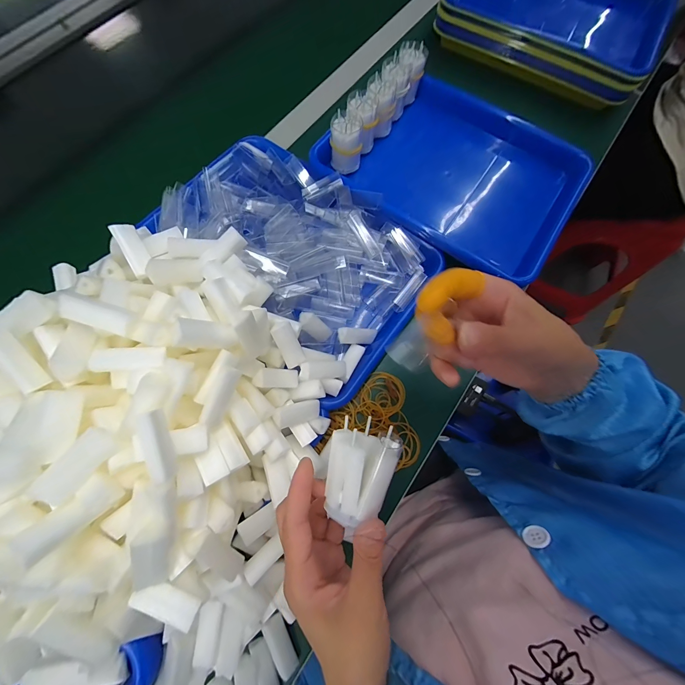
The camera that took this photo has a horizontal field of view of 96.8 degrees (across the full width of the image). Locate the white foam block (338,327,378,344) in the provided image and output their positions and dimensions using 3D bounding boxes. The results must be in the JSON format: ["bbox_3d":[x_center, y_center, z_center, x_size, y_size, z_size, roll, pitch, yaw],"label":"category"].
[{"bbox_3d":[0.018,-0.007,0.351,0.048,0.018,0.016,4,70,-33],"label":"white foam block"}]

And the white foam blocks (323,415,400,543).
[{"bbox_3d":[0.011,0.093,0.217,0.045,0.026,0.071,19,73,4],"label":"white foam blocks"}]

